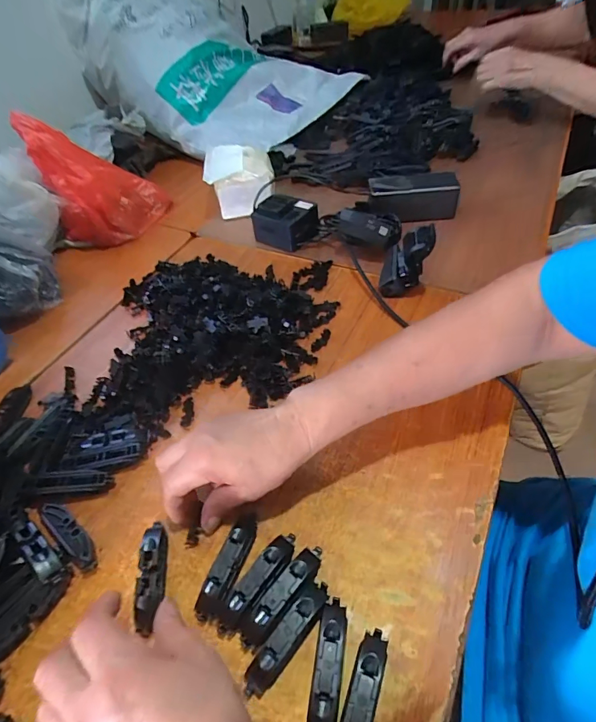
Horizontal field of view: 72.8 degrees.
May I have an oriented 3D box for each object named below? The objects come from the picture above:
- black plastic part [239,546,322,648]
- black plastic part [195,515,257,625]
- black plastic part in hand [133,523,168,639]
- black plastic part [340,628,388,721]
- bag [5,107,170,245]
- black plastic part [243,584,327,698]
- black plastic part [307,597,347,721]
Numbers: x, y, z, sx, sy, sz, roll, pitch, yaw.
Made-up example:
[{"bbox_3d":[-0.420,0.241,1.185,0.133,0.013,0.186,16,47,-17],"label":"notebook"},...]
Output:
[{"bbox_3d":[-0.011,0.174,0.301,0.022,0.018,0.080,34,60,30],"label":"black plastic part"},{"bbox_3d":[-0.053,0.159,0.318,0.020,0.020,0.081,12,52,16],"label":"black plastic part"},{"bbox_3d":[-0.116,0.166,0.321,0.020,0.017,0.073,-6,52,1],"label":"black plastic part in hand"},{"bbox_3d":[0.040,0.217,0.256,0.018,0.017,0.081,14,52,17],"label":"black plastic part"},{"bbox_3d":[-0.308,-0.288,0.637,0.171,0.157,0.130,-26,52,-15],"label":"bag"},{"bbox_3d":[-0.006,0.193,0.283,0.019,0.018,0.080,33,60,29],"label":"black plastic part"},{"bbox_3d":[0.020,0.206,0.270,0.019,0.017,0.081,6,50,11],"label":"black plastic part"}]

